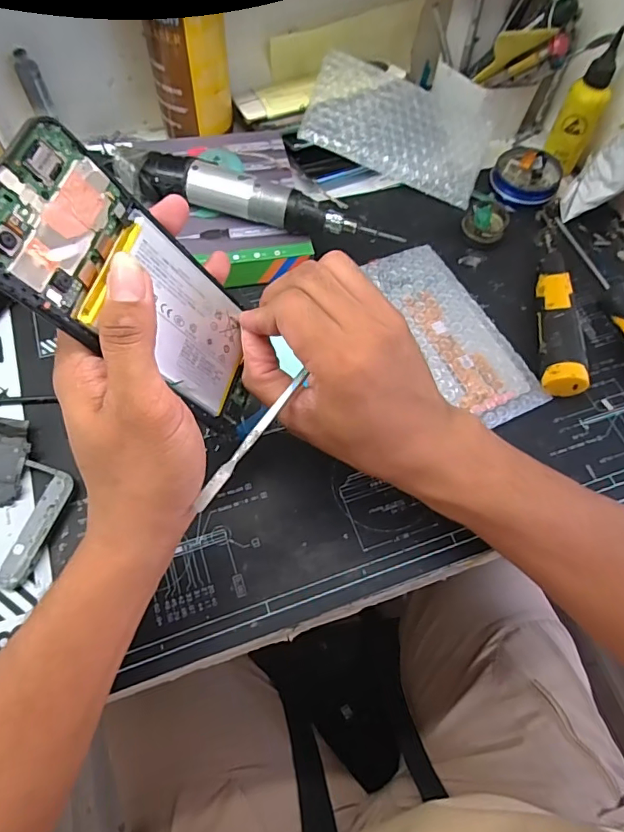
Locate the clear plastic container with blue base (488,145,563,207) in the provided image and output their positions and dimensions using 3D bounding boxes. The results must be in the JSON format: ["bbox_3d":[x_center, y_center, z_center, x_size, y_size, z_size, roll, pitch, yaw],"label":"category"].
[{"bbox_3d":[0.206,-0.230,0.477,0.062,0.022,0.062,1,65,-3],"label":"clear plastic container with blue base"}]

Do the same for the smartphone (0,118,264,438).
[{"bbox_3d":[-0.076,-0.054,0.244,0.004,0.160,0.072,2,64,34],"label":"smartphone"}]

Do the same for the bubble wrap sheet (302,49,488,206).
[{"bbox_3d":[0.085,-0.272,0.460,0.169,0.011,0.100,19,89,-8],"label":"bubble wrap sheet"}]

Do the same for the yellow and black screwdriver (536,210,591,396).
[{"bbox_3d":[0.198,-0.104,0.410,0.028,0.030,0.188,6,65,-1],"label":"yellow and black screwdriver"}]

